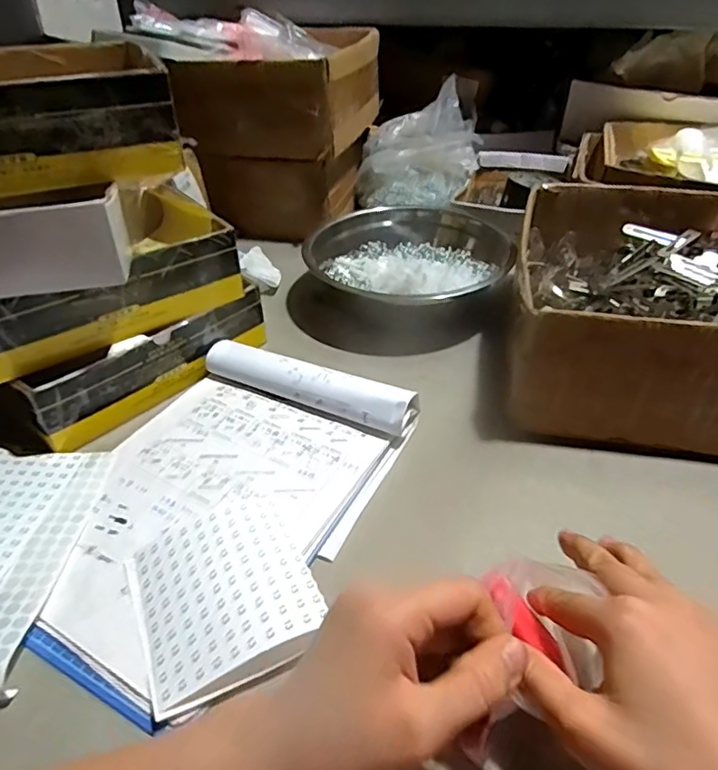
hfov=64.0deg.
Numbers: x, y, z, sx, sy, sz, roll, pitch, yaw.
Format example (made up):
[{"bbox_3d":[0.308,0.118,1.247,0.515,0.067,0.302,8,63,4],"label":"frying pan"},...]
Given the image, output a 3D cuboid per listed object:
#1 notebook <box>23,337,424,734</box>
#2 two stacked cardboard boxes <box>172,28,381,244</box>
[{"bbox_3d":[-0.118,0.088,0.468,0.222,0.045,0.312,16,42,22],"label":"notebook"},{"bbox_3d":[-0.106,-0.373,0.879,0.223,0.246,0.234,11,42,13],"label":"two stacked cardboard boxes"}]

